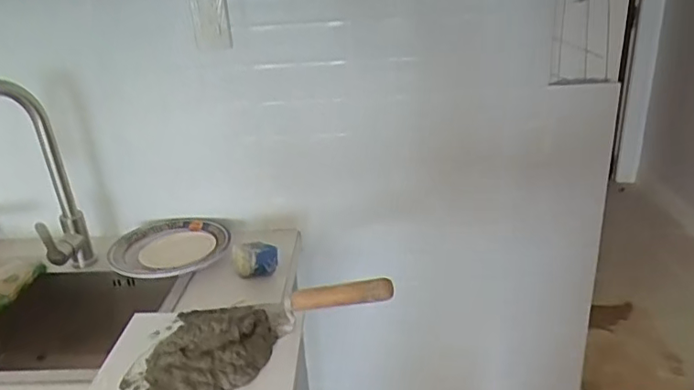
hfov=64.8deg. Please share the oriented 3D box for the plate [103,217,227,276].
[{"bbox_3d":[-0.381,0.105,1.193,0.230,0.032,0.232,-1,23,1],"label":"plate"}]

